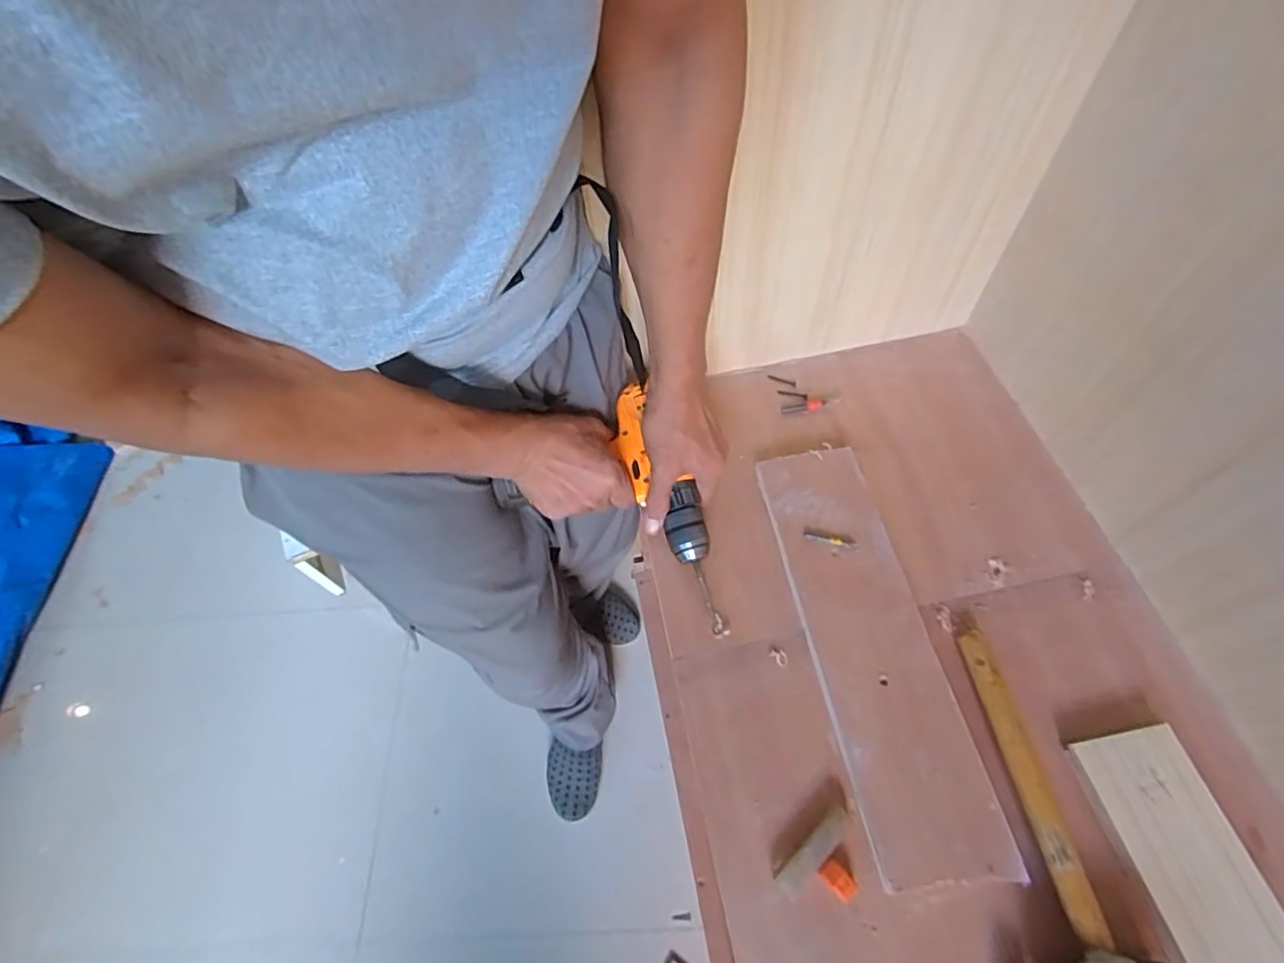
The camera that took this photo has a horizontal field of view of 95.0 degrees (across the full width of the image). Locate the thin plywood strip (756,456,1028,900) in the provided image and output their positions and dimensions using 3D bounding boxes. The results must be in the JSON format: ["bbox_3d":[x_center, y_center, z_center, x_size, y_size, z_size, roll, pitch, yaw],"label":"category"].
[{"bbox_3d":[0.201,0.134,0.534,0.100,0.020,0.380,-9,59,-1],"label":"thin plywood strip"}]

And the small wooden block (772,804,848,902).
[{"bbox_3d":[0.133,0.285,0.453,0.075,0.018,0.019,-38,63,-17],"label":"small wooden block"}]

